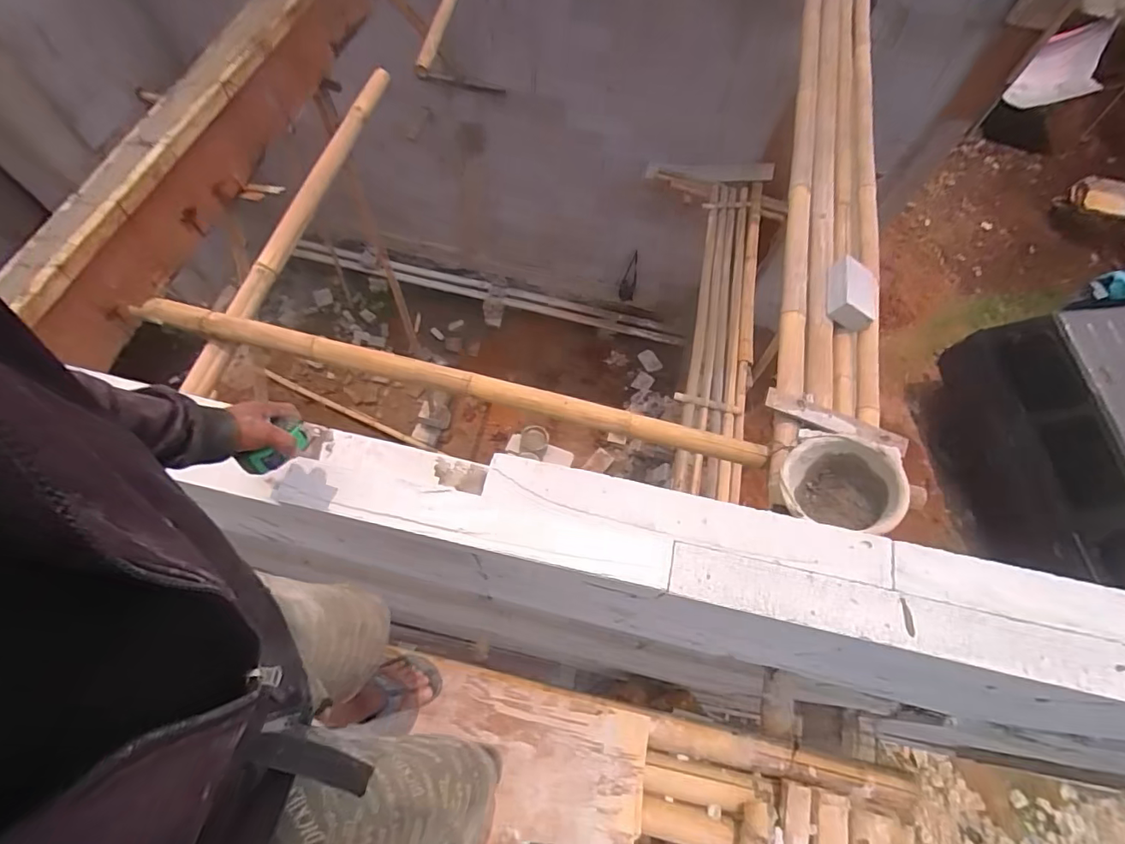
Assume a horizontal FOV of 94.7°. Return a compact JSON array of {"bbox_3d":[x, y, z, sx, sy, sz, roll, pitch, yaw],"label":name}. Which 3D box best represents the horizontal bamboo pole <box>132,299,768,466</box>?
[{"bbox_3d":[-0.329,-0.118,1.478,1.776,0.093,0.081,13,64,4],"label":"horizontal bamboo pole"}]

